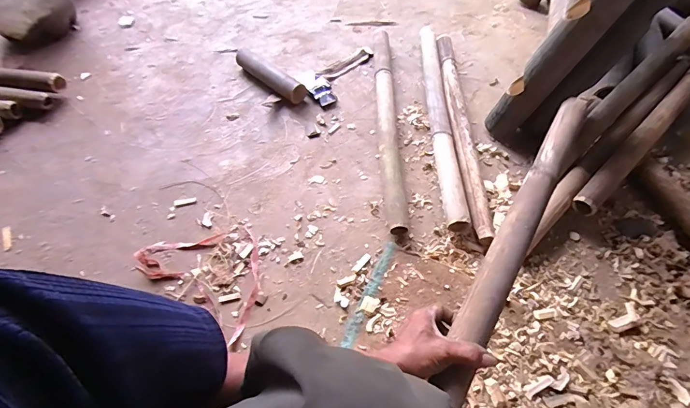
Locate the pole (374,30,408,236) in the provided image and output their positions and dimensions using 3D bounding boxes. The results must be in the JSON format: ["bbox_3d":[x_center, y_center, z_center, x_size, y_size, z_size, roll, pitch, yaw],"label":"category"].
[{"bbox_3d":[0.105,-0.218,0.935,0.055,0.051,0.648,-1,57,1],"label":"pole"}]

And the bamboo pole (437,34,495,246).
[{"bbox_3d":[0.276,-0.199,0.915,0.056,0.051,0.653,1,57,3],"label":"bamboo pole"}]

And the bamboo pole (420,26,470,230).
[{"bbox_3d":[0.232,-0.224,0.935,0.057,0.045,0.671,-1,57,2],"label":"bamboo pole"}]

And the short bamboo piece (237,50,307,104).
[{"bbox_3d":[-0.212,-0.348,1.027,0.246,0.057,0.058,34,65,22],"label":"short bamboo piece"}]

